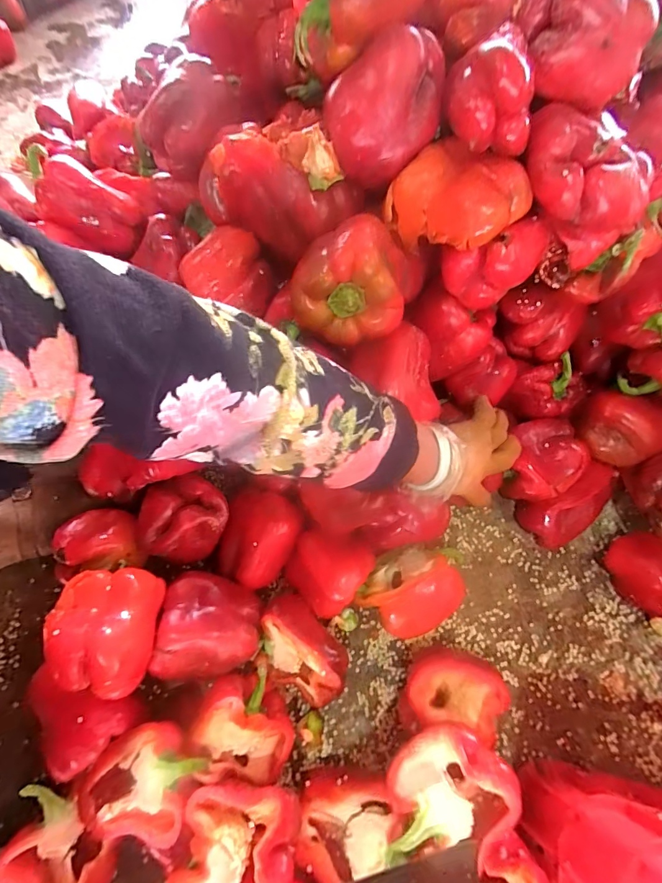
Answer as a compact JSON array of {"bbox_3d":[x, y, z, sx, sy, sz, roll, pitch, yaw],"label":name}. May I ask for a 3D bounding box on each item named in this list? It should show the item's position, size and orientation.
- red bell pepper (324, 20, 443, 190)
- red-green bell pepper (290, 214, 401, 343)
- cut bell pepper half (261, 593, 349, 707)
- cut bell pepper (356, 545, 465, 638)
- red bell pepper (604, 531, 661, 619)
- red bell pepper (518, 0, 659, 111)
[{"bbox_3d":[0.048,-0.318,0.378,0.108,0.089,0.096,6,66,2],"label":"red bell pepper"},{"bbox_3d":[0.014,-0.151,0.377,0.099,0.080,0.078,0,66,-1],"label":"red-green bell pepper"},{"bbox_3d":[-0.034,0.229,0.430,0.077,0.080,0.110,-42,73,-17],"label":"cut bell pepper half"},{"bbox_3d":[0.091,0.166,0.455,0.088,0.089,0.105,42,72,16],"label":"cut bell pepper"},{"bbox_3d":[0.400,0.158,0.485,0.118,0.066,0.094,-8,66,-4],"label":"red bell pepper"},{"bbox_3d":[0.220,-0.354,0.349,0.108,0.068,0.077,10,66,4],"label":"red bell pepper"}]

